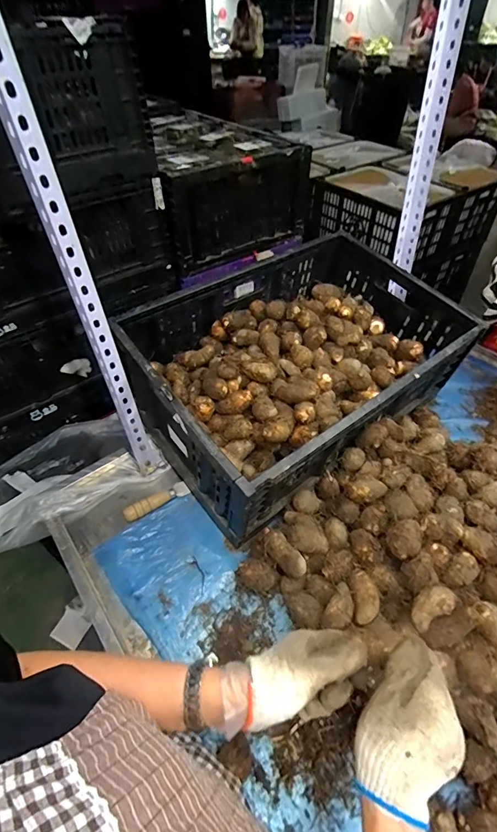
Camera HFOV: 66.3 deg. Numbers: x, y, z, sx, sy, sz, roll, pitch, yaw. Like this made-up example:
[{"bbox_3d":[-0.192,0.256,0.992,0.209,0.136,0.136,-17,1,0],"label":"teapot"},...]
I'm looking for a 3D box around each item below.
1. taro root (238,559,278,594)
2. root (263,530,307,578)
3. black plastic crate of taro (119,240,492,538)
[{"bbox_3d":[0.013,0.263,0.620,0.059,0.042,0.040,20,51,19],"label":"taro root"},{"bbox_3d":[0.057,0.223,0.607,0.034,0.031,0.078,-33,54,-26],"label":"root"},{"bbox_3d":[0.111,-0.112,0.780,0.621,0.241,0.416,-31,53,-25],"label":"black plastic crate of taro"}]

